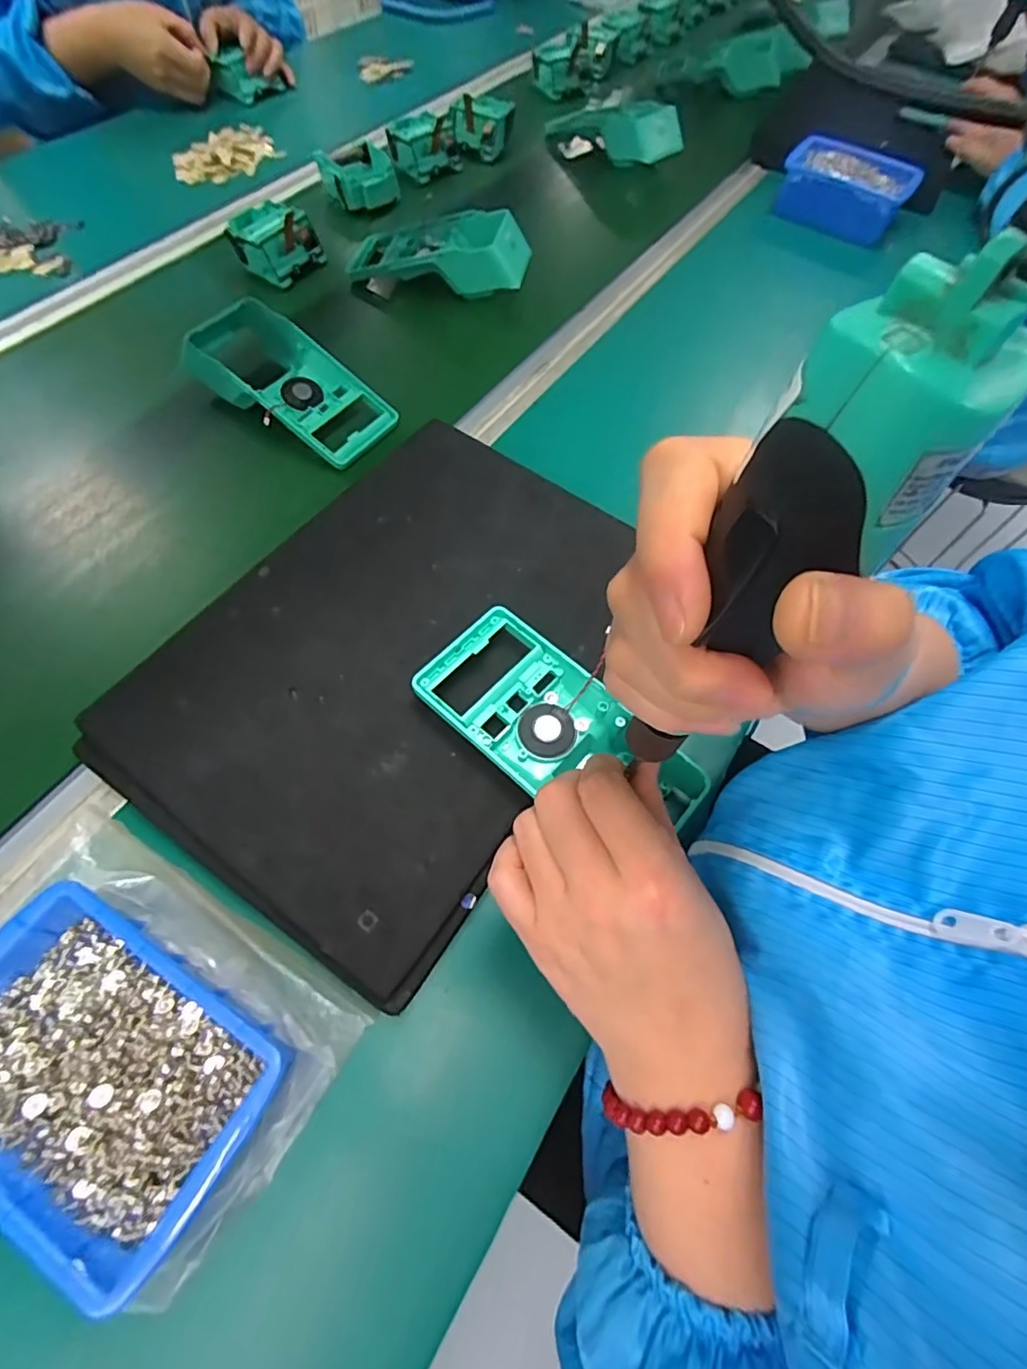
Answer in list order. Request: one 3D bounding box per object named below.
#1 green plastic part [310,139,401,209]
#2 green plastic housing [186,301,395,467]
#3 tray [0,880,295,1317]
[{"bbox_3d":[-0.186,-0.608,0.682,0.072,0.040,0.087,-34,69,-19],"label":"green plastic part"},{"bbox_3d":[-0.208,-0.273,0.504,0.210,0.057,0.090,32,64,13],"label":"green plastic housing"},{"bbox_3d":[-0.184,0.173,0.259,0.144,0.046,0.099,29,64,12],"label":"tray"}]

